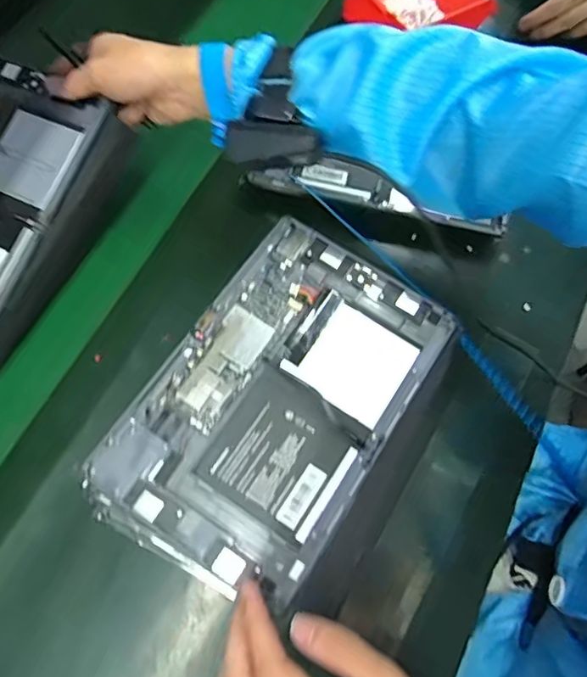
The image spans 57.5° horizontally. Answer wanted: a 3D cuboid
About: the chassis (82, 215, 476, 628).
[{"bbox_3d":[0.001,0.049,0.394,0.192,0.016,0.262,30,71,12],"label":"chassis"}]

